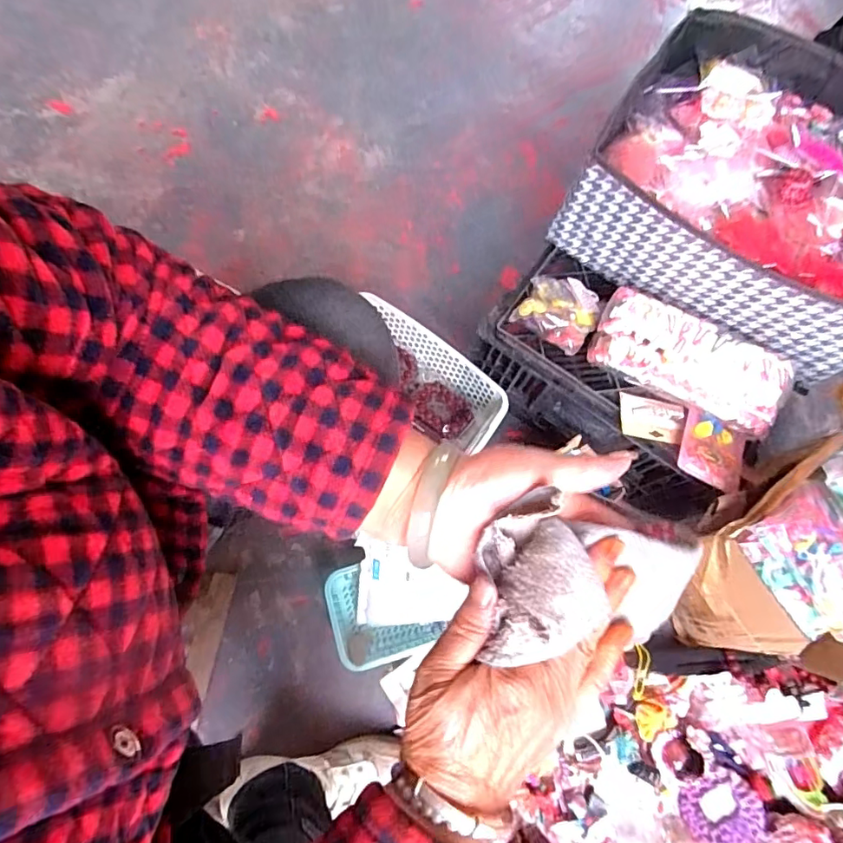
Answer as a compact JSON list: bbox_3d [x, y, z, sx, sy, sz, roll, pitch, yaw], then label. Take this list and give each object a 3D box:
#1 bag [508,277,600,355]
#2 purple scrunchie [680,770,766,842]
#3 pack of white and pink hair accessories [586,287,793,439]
[{"bbox_3d":[0.182,-0.147,0.678,0.094,0.030,0.102,35,71,7],"label":"bag"},{"bbox_3d":[0.390,0.504,0.680,0.088,0.028,0.090,0,68,-1],"label":"purple scrunchie"},{"bbox_3d":[0.325,-0.072,0.647,0.234,0.071,0.096,29,71,5],"label":"pack of white and pink hair accessories"}]

